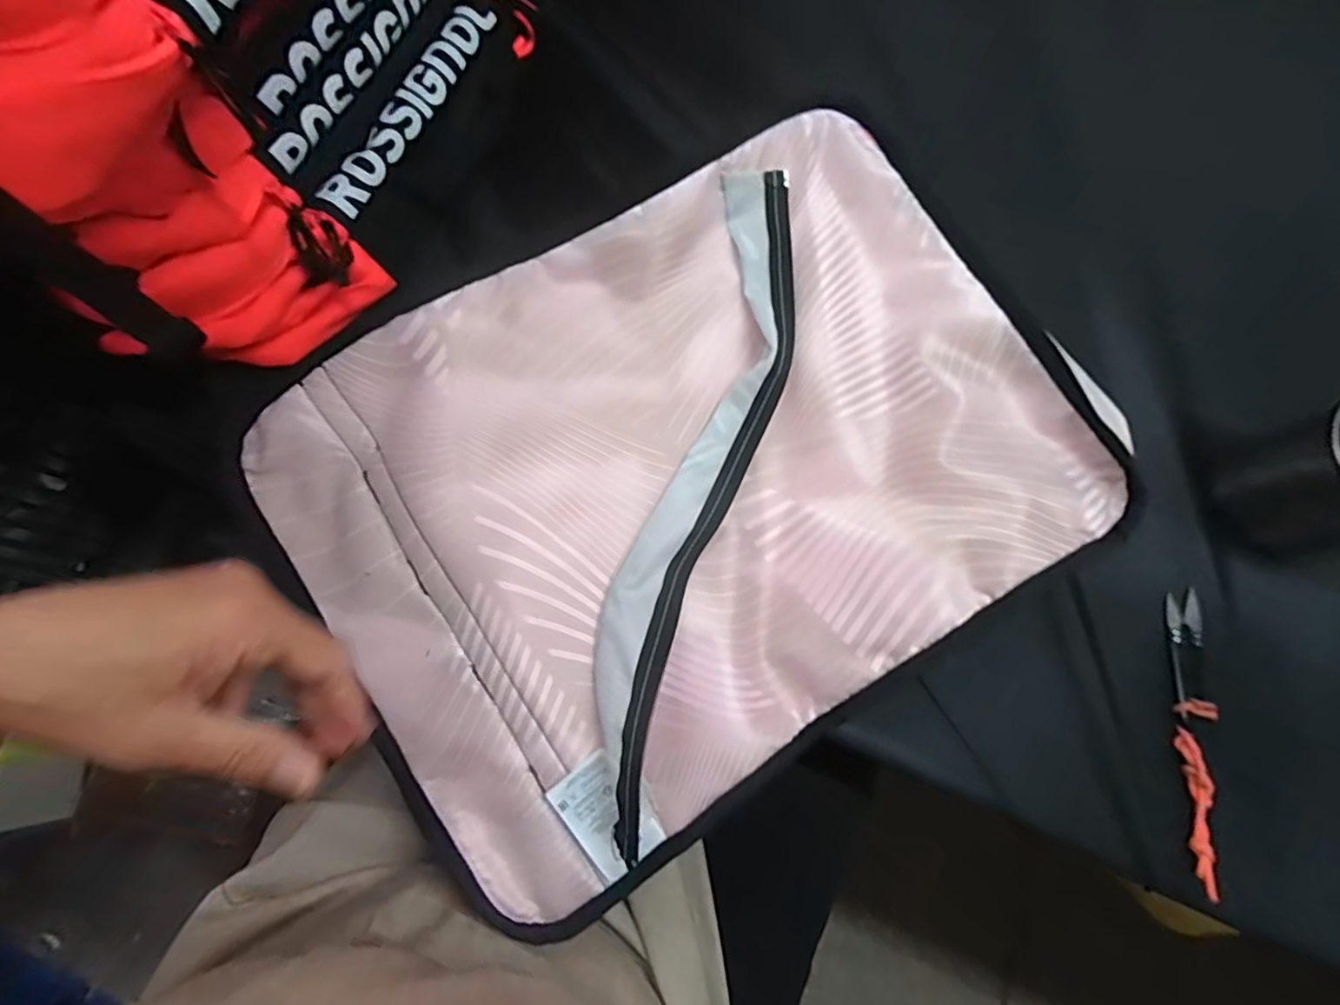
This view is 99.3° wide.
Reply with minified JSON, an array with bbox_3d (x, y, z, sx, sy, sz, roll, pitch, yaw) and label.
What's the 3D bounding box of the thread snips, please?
[{"bbox_3d":[0.354,0.154,0.386,0.020,0.021,0.192,14,74,4],"label":"thread snips"}]

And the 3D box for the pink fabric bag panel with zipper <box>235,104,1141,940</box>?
[{"bbox_3d":[0.014,-0.018,0.367,0.474,0.079,0.346,-33,77,-10],"label":"pink fabric bag panel with zipper"}]

